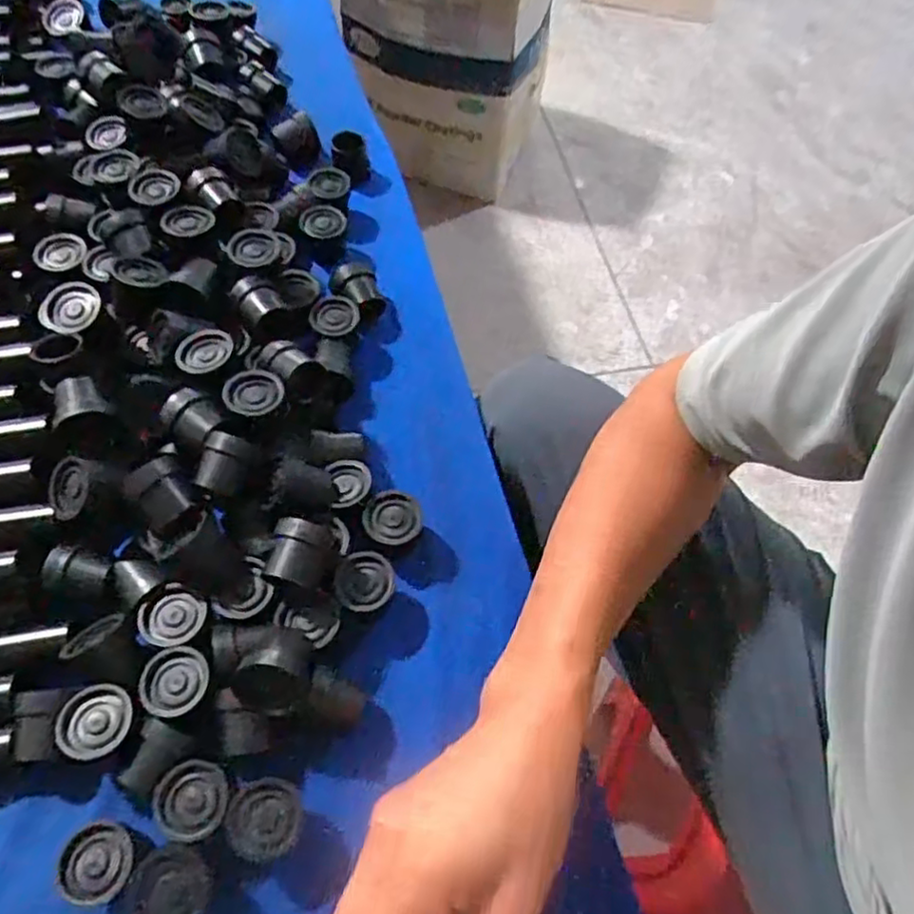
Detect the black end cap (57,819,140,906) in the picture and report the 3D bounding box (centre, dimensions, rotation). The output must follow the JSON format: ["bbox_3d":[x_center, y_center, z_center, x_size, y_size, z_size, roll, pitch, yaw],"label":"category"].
[{"bbox_3d":[-0.169,0.195,0.325,0.034,0.031,0.032,2,61,-3],"label":"black end cap"}]

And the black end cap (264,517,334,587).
[{"bbox_3d":[-0.084,0.057,0.372,0.031,0.037,0.032,10,61,1],"label":"black end cap"}]

